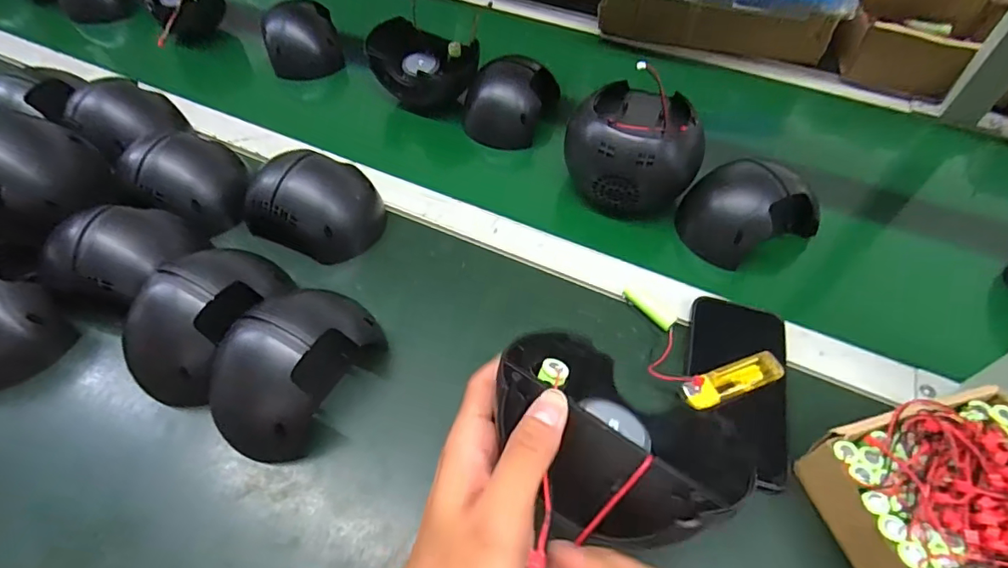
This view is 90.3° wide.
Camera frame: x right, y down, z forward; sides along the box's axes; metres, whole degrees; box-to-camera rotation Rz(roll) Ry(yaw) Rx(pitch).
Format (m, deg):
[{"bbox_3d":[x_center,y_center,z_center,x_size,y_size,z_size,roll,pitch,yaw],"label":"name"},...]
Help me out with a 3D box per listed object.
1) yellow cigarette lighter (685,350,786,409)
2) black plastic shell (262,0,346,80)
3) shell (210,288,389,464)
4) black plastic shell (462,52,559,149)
[{"bbox_3d":[0.168,0.071,0.369,0.082,0.010,0.023,-19,56,-13],"label":"yellow cigarette lighter"},{"bbox_3d":[-0.260,-0.314,0.656,0.104,0.093,0.047,-15,55,-10],"label":"black plastic shell"},{"bbox_3d":[-0.151,0.057,0.362,0.086,0.064,0.128,22,57,16],"label":"shell"},{"bbox_3d":[0.009,-0.201,0.575,0.100,0.070,0.074,16,55,12],"label":"black plastic shell"}]

